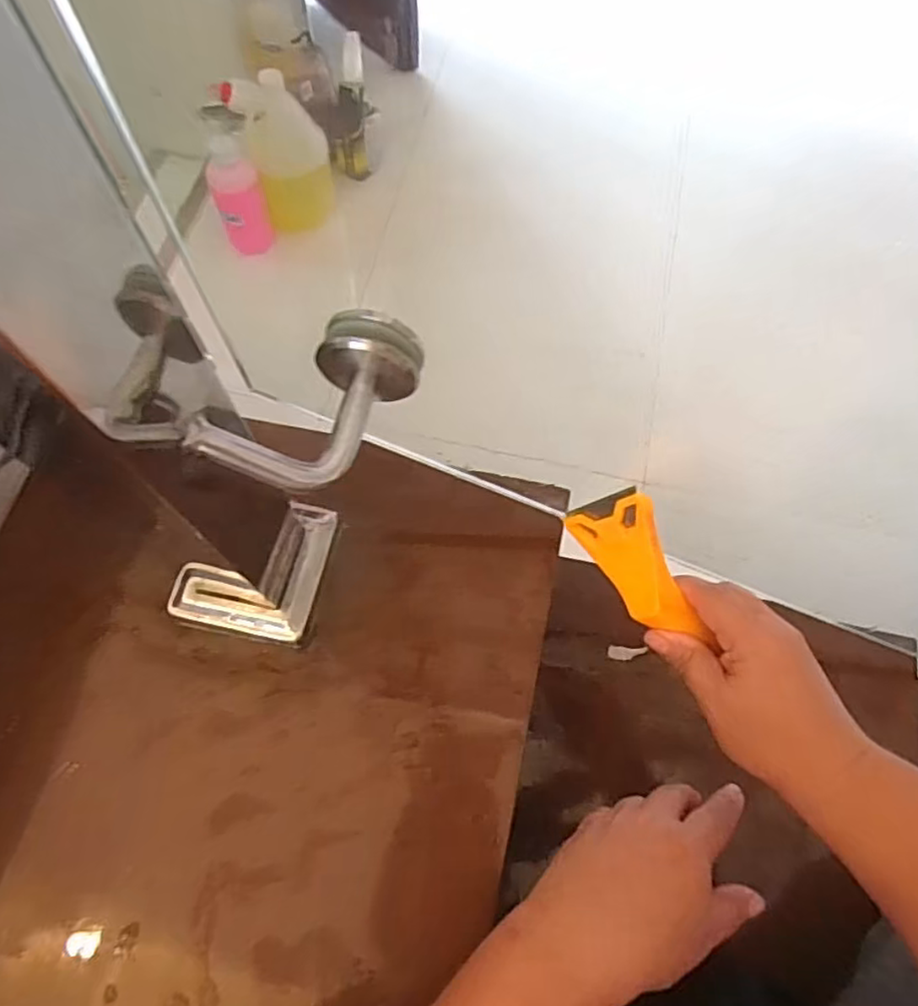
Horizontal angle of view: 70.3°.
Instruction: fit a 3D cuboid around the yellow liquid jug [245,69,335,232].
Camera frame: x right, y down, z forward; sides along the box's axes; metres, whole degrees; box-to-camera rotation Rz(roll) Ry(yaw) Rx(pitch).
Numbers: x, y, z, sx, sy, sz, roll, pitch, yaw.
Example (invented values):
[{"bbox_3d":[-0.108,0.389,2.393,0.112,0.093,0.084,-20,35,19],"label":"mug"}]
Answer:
[{"bbox_3d":[-0.327,-0.681,1.270,0.142,0.261,0.163,-7,69,-4],"label":"yellow liquid jug"}]

